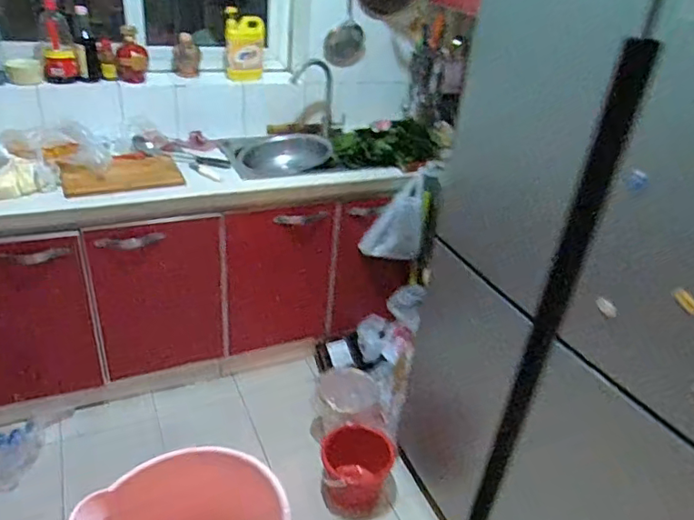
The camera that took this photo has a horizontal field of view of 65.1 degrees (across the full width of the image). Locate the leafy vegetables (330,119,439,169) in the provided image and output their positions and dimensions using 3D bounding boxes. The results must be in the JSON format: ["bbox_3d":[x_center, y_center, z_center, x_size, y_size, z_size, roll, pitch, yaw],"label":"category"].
[{"bbox_3d":[0.136,-0.378,1.764,0.353,0.109,0.195,5,31,2],"label":"leafy vegetables"}]

